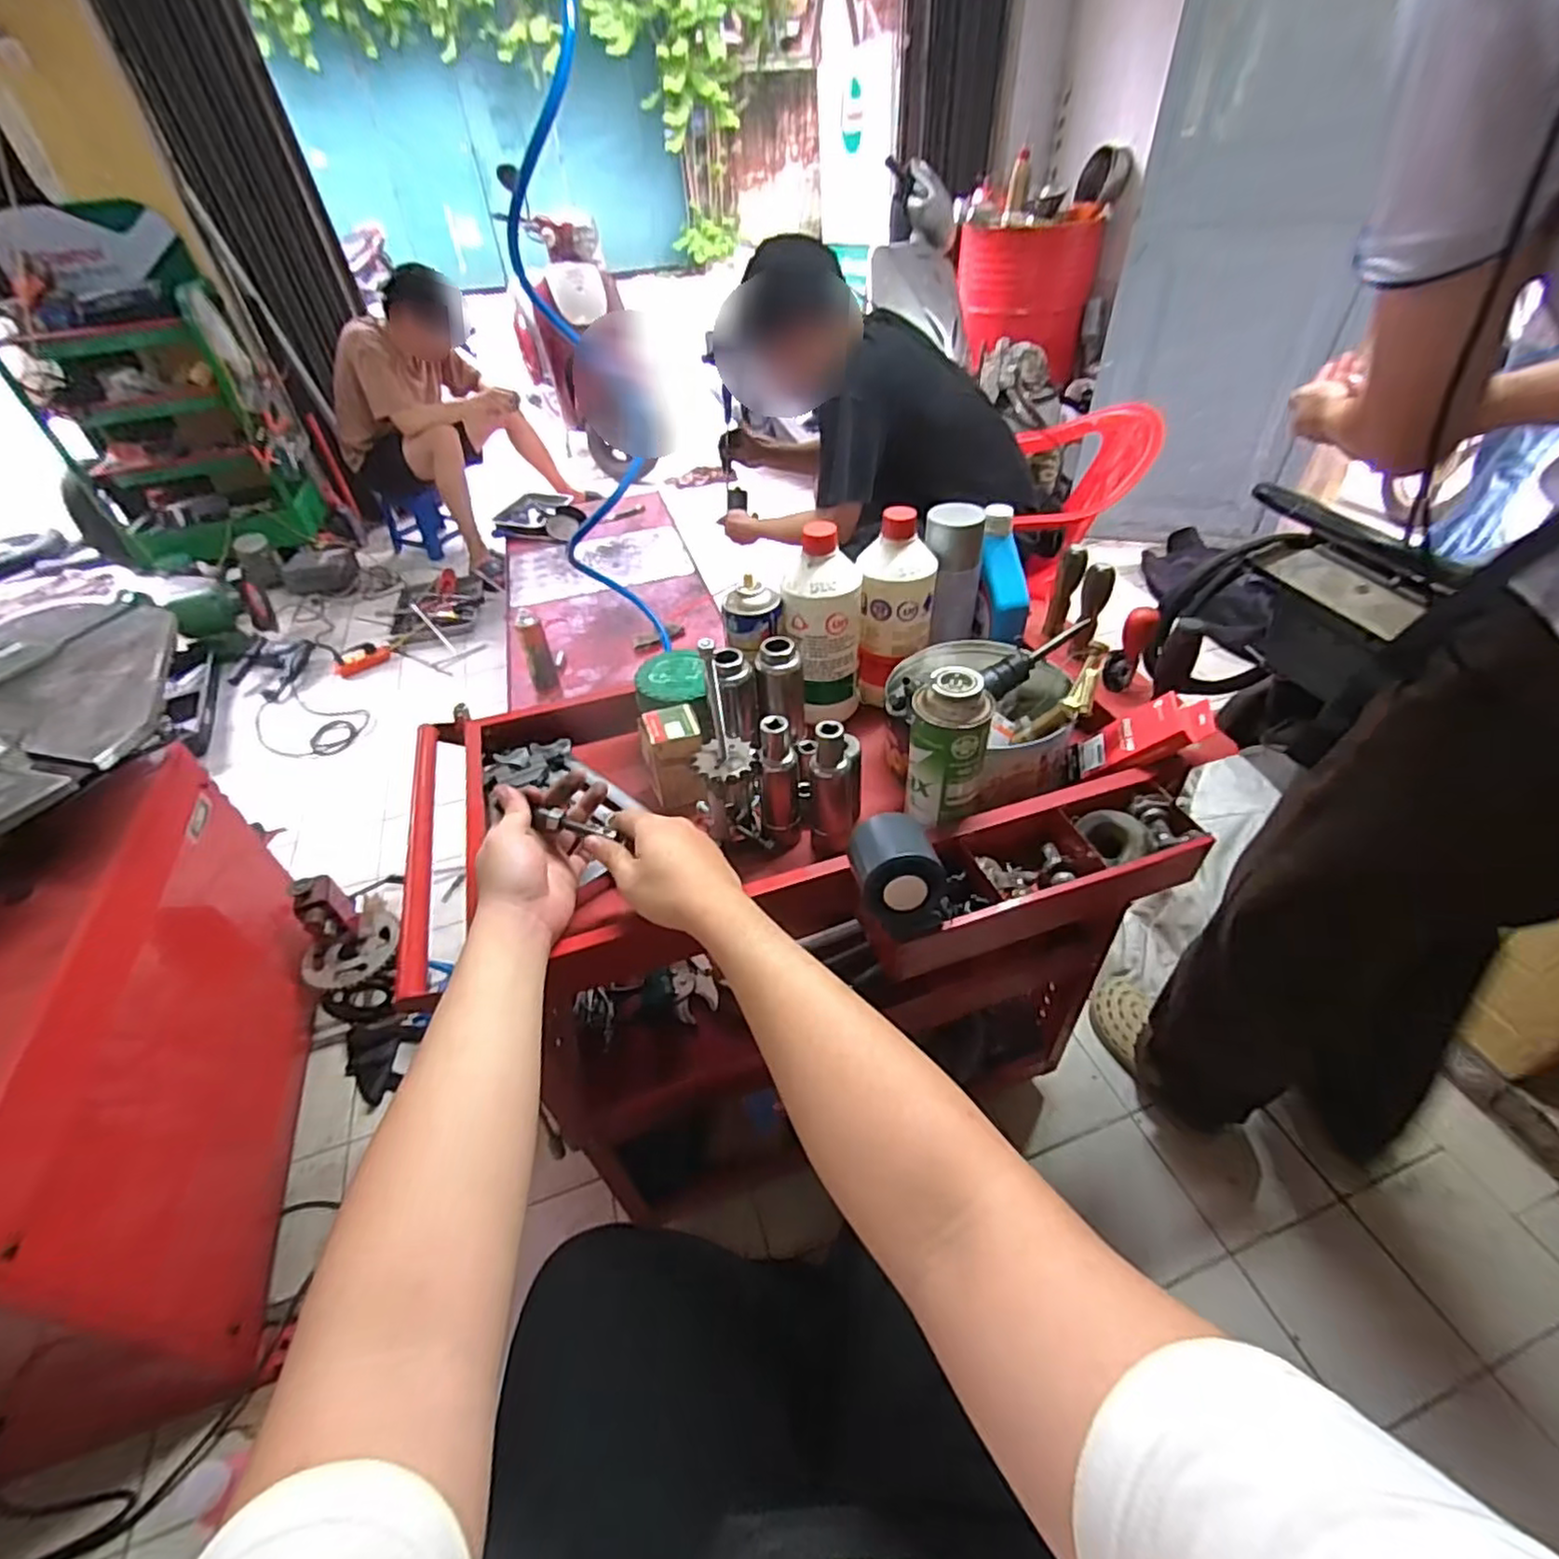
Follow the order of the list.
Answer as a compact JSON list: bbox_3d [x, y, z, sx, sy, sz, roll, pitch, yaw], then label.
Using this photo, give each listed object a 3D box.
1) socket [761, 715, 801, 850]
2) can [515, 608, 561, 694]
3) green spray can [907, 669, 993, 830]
[{"bbox_3d":[0.000,0.006,0.634,0.036,0.136,0.026,-3,43,1],"label":"socket"},{"bbox_3d":[-0.588,-0.299,1.678,0.061,0.209,0.062,-21,45,-17],"label":"can"},{"bbox_3d":[0.148,-0.027,0.600,0.066,0.145,0.071,-2,43,2],"label":"green spray can"}]

